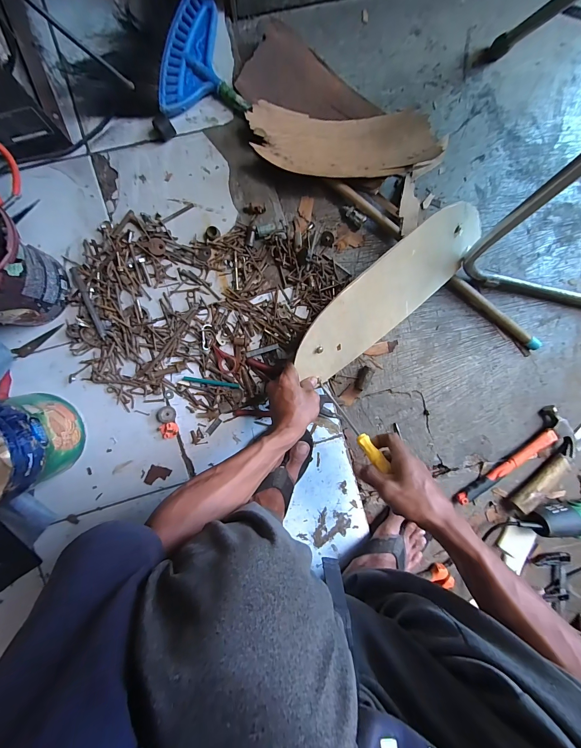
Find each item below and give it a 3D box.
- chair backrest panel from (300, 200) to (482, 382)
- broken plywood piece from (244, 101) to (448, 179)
[{"bbox_3d":[0.166,-0.130,0.493,0.380,0.162,0.010,-41,52,-2],"label":"chair backrest panel"},{"bbox_3d":[0.097,-0.415,0.534,0.332,0.047,0.139,-4,93,-5],"label":"broken plywood piece"}]

